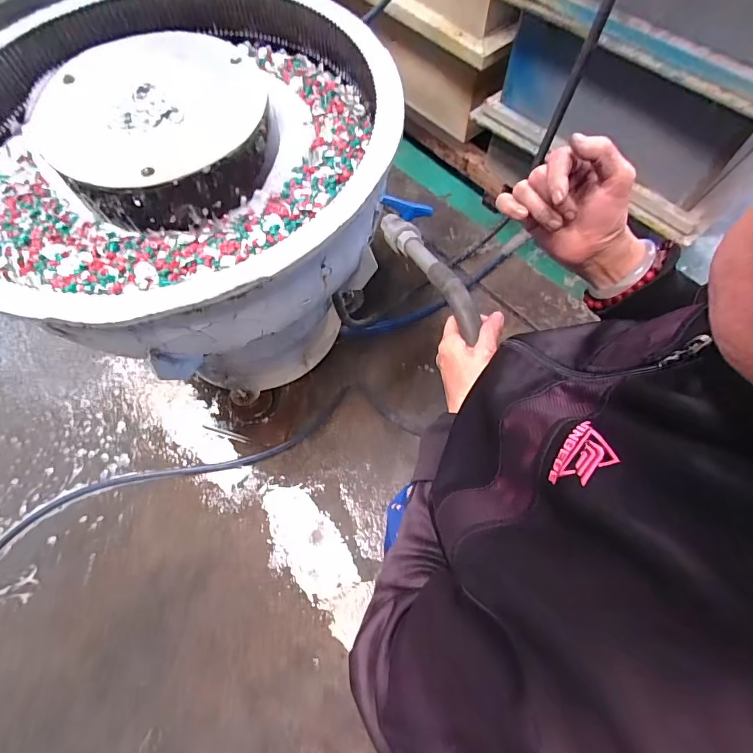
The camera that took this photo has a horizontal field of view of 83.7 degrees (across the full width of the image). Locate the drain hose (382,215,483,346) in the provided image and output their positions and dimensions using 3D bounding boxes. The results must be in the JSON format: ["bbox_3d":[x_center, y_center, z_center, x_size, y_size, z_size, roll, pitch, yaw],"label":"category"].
[{"bbox_3d":[0.060,-0.136,0.505,0.034,0.033,0.266,-20,43,-5],"label":"drain hose"}]

